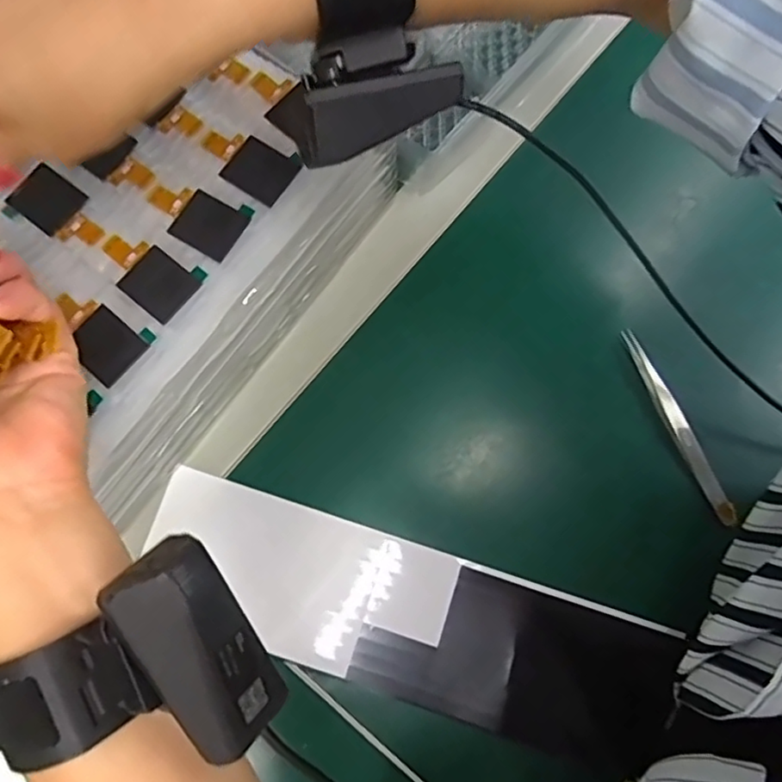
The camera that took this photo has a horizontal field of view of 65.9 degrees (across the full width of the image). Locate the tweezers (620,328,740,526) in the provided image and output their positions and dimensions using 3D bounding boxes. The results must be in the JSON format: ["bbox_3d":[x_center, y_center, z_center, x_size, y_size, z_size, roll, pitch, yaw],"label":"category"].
[{"bbox_3d":[0.175,0.021,0.370,0.012,0.013,0.129,-26,80,-6],"label":"tweezers"}]

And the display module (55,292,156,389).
[{"bbox_3d":[-0.141,-0.028,0.289,0.046,0.004,0.031,39,81,7],"label":"display module"}]

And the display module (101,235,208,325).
[{"bbox_3d":[-0.119,-0.059,0.295,0.049,0.004,0.031,39,81,7],"label":"display module"}]

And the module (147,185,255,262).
[{"bbox_3d":[-0.098,-0.089,0.302,0.050,0.004,0.031,30,80,5],"label":"module"}]

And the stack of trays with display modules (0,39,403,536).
[{"bbox_3d":[-0.207,-0.068,0.330,0.264,0.073,0.359,36,81,6],"label":"stack of trays with display modules"}]

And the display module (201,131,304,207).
[{"bbox_3d":[-0.073,-0.118,0.307,0.050,0.004,0.029,33,80,6],"label":"display module"}]

